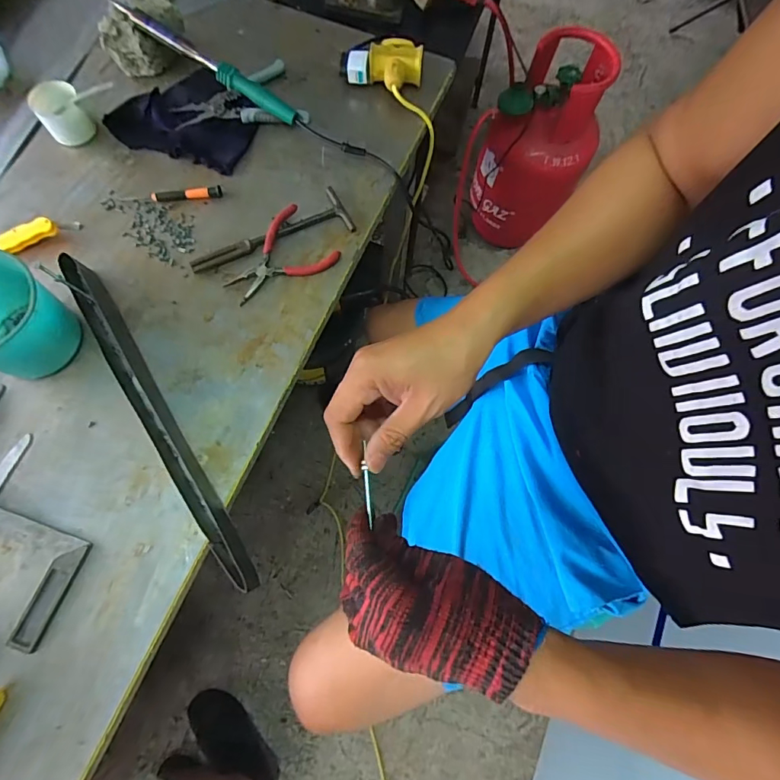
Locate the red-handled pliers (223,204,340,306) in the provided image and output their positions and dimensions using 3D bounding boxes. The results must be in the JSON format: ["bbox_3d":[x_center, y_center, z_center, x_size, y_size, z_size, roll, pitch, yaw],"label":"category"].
[{"bbox_3d":[-0.152,-0.173,0.604,0.141,0.019,0.097,-41,78,-13],"label":"red-handled pliers"}]

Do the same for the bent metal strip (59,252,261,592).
[{"bbox_3d":[-0.278,0.026,0.529,0.033,0.040,0.457,-33,76,-11],"label":"bent metal strip"}]

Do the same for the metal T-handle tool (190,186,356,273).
[{"bbox_3d":[-0.163,-0.208,0.619,0.221,0.010,0.071,-28,76,-10],"label":"metal T-handle tool"}]

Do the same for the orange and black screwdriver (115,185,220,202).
[{"bbox_3d":[-0.311,-0.277,0.640,0.142,0.009,0.018,-6,73,-4],"label":"orange and black screwdriver"}]

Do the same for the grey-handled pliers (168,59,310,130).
[{"bbox_3d":[-0.229,-0.450,0.687,0.196,0.028,0.109,-7,73,-4],"label":"grey-handled pliers"}]

